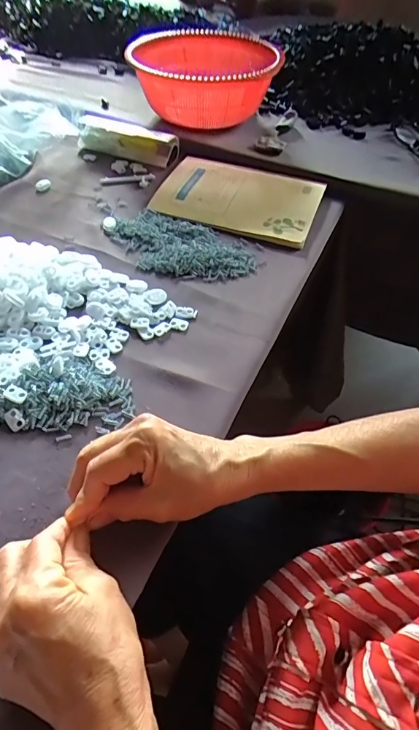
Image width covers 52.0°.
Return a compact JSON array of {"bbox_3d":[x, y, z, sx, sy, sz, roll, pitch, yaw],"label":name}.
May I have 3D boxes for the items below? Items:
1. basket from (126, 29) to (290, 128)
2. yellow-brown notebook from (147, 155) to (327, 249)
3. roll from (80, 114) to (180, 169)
[{"bbox_3d":[-0.009,-0.441,0.675,0.219,0.099,0.236,12,51,7],"label":"basket"},{"bbox_3d":[0.040,-0.222,0.566,0.202,0.014,0.146,19,52,13],"label":"yellow-brown notebook"},{"bbox_3d":[-0.121,-0.330,0.630,0.150,0.040,0.034,16,52,11],"label":"roll"}]

